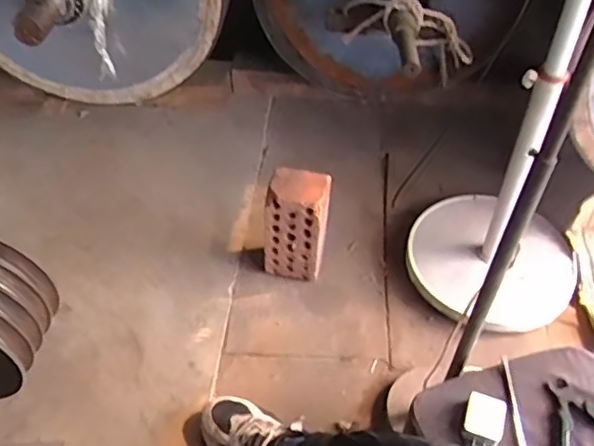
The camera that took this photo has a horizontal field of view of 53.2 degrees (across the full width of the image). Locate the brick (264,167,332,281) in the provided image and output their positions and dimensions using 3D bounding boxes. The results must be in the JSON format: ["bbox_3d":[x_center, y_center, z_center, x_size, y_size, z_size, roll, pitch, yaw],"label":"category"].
[{"bbox_3d":[0.001,0.013,1.158,0.116,0.241,0.084,10,48,11],"label":"brick"}]

